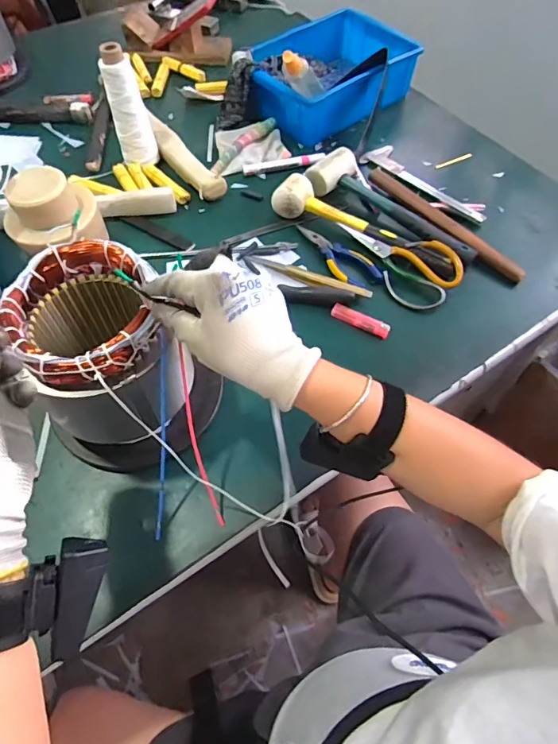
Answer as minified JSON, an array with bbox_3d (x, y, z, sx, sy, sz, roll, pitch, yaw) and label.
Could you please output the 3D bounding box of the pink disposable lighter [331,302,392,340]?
[{"bbox_3d":[0.106,-0.067,0.586,0.079,0.009,0.016,26,62,13],"label":"pink disposable lighter"}]

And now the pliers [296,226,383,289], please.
[{"bbox_3d":[0.086,-0.169,0.640,0.055,0.014,0.136,-26,64,-16],"label":"pliers"}]

